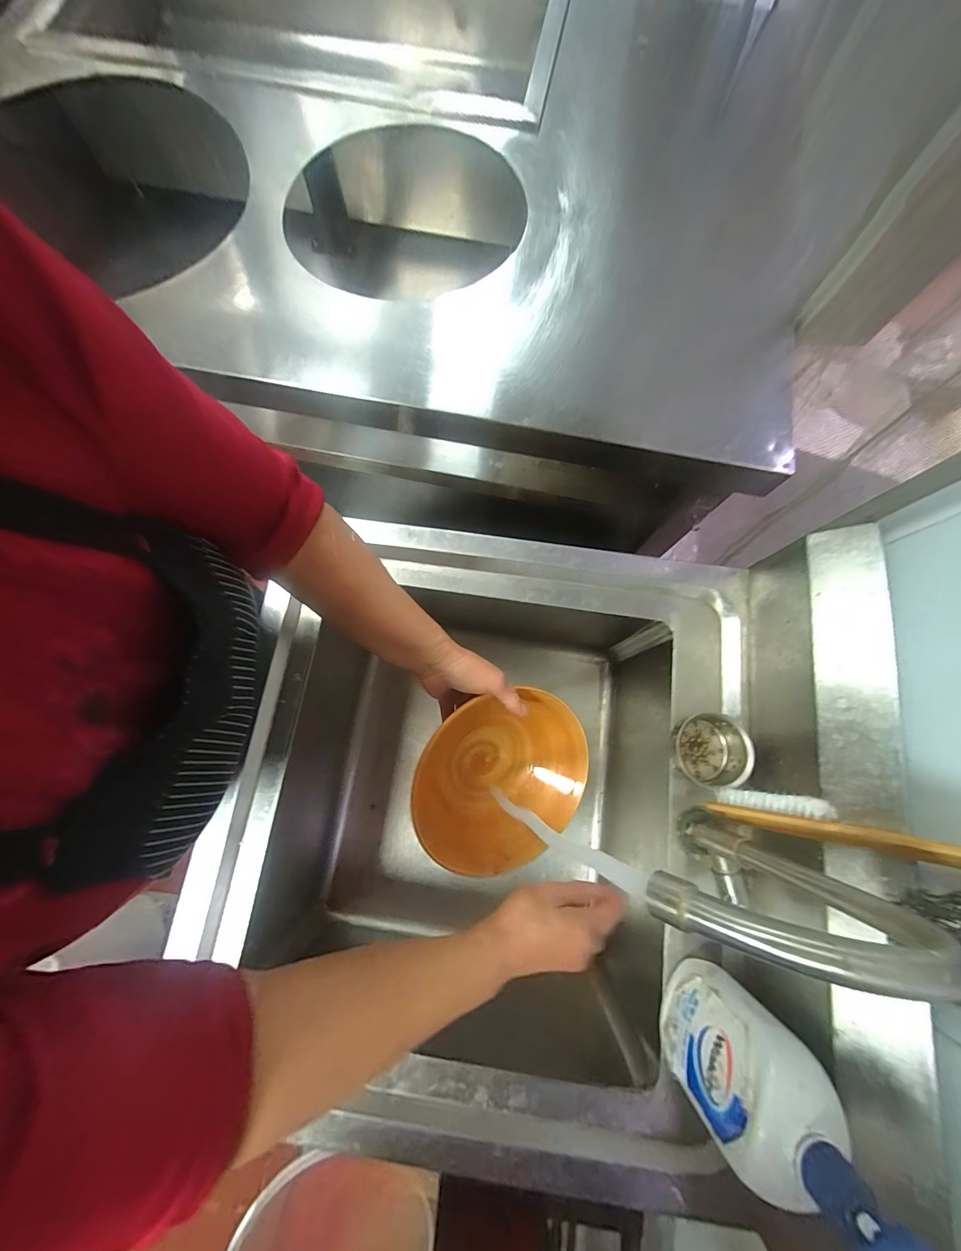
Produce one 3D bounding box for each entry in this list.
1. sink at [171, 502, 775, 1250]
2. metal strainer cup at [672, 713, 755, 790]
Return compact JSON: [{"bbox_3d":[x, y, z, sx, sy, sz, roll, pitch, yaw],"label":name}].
[{"bbox_3d":[-0.007,0.200,0.521,0.528,0.244,0.579,9,78,0],"label":"sink"},{"bbox_3d":[0.236,0.127,0.413,0.065,0.046,0.068,0,78,-1],"label":"metal strainer cup"}]

